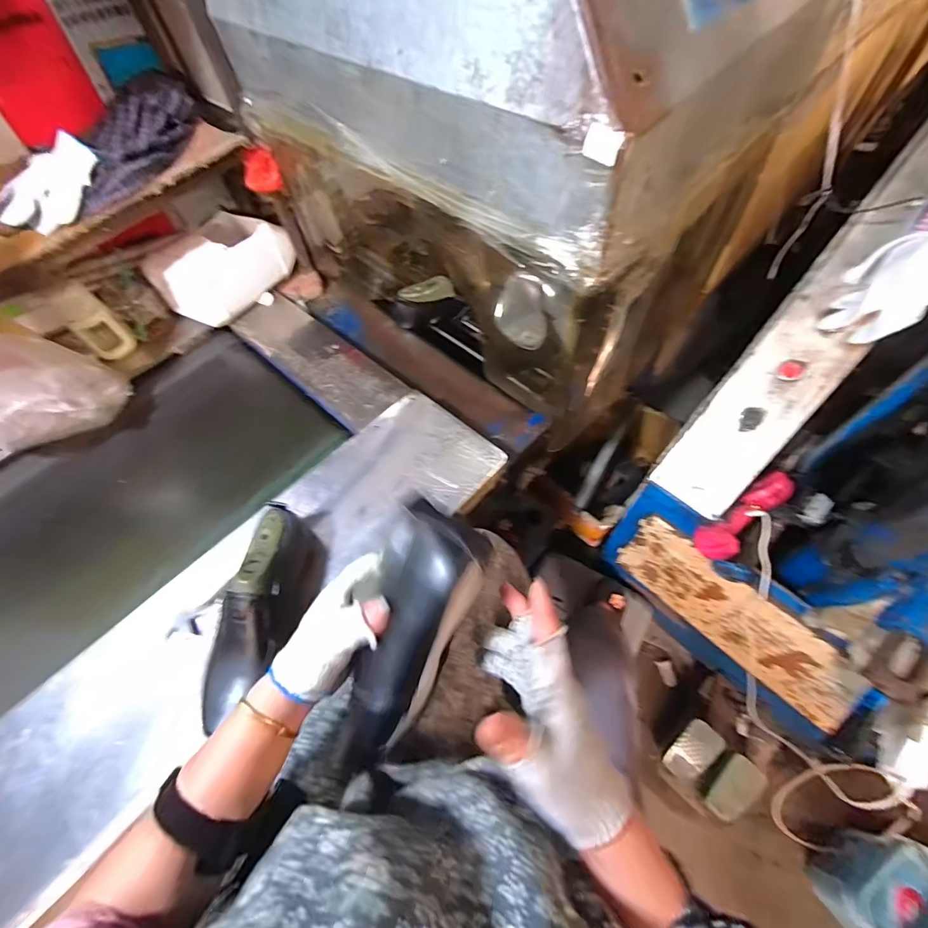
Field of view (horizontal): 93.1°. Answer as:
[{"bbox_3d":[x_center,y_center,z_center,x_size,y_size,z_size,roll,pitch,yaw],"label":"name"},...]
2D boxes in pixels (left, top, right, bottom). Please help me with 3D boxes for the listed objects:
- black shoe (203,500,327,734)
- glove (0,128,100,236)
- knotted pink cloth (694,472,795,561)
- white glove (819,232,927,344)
[{"bbox_3d":[-0.257,0.195,0.570,0.078,0.115,0.254,10,61,10],"label":"black shoe"},{"bbox_3d":[-0.638,-0.428,0.681,0.161,0.067,0.042,-47,66,1],"label":"glove"},{"bbox_3d":[0.479,0.086,0.750,0.187,0.058,0.061,-36,64,-16],"label":"knotted pink cloth"},{"bbox_3d":[0.506,-0.207,0.525,0.046,0.122,0.122,-14,60,-4],"label":"white glove"}]

